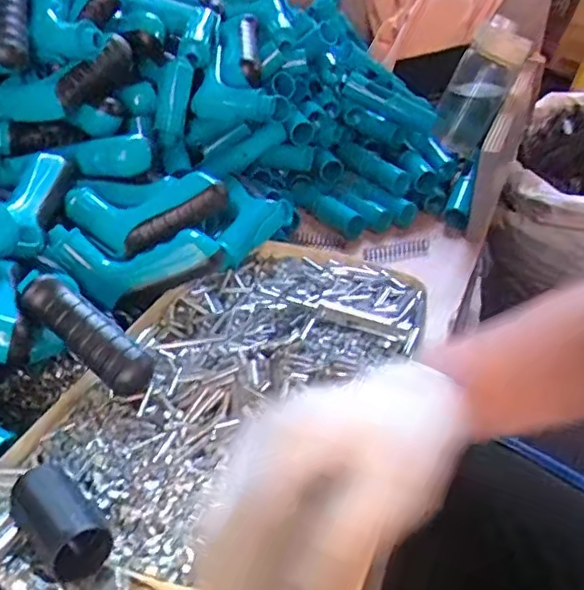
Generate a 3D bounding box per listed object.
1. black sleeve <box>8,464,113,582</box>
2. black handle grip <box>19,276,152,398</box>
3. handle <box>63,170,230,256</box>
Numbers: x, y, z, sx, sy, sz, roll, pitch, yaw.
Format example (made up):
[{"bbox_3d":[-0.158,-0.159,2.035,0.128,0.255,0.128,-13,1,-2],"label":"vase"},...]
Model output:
[{"bbox_3d":[-0.126,0.122,0.328,0.031,0.027,0.066,-31,44,-34],"label":"black sleeve"},{"bbox_3d":[-0.143,0.028,0.431,0.107,0.023,0.029,39,44,7],"label":"black handle grip"},{"bbox_3d":[-0.130,-0.075,0.541,0.142,0.034,0.071,-9,38,2],"label":"handle"}]

